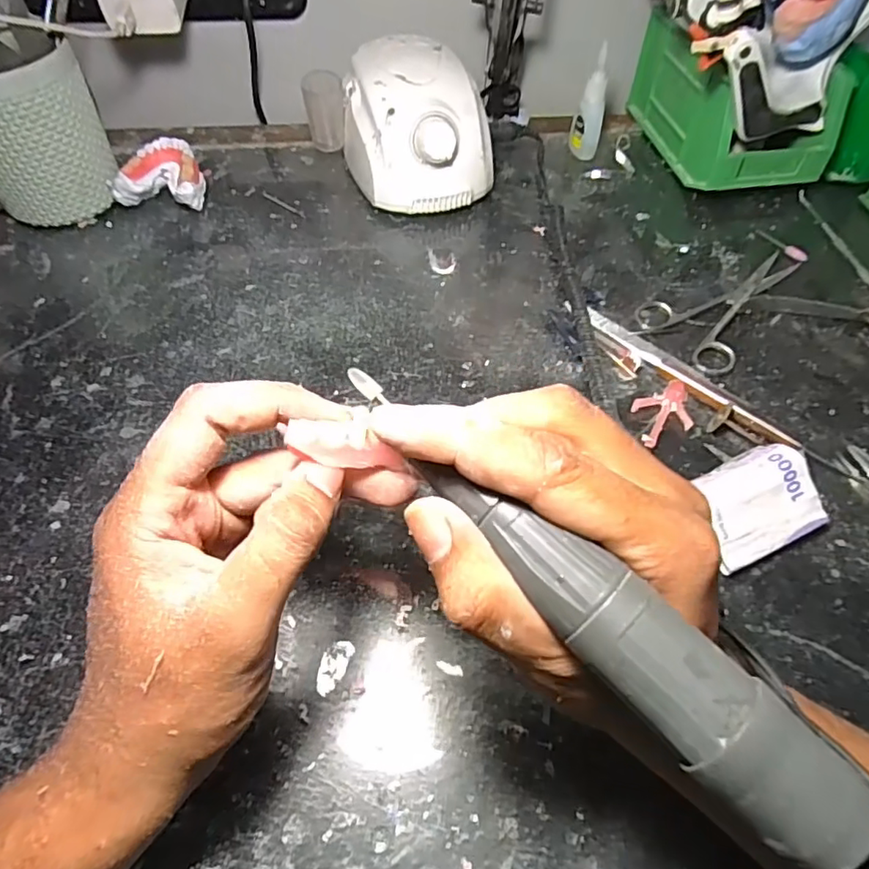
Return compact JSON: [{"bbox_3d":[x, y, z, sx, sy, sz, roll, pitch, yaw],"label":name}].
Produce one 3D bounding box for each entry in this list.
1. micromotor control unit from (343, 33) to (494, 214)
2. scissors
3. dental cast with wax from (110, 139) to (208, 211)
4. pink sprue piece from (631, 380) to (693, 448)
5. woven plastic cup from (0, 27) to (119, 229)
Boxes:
[{"bbox_3d":[-0.018,-0.243,0.462,0.102,0.082,0.132,-16,57,-12],"label":"micromotor control unit"},{"bbox_3d":[0.211,-0.092,0.408,0.135,0.006,0.072,-29,61,-20],"label":"scissors"},{"bbox_3d":[-0.210,-0.200,0.455,0.060,0.034,0.052,2,55,0],"label":"dental cast with wax"},{"bbox_3d":[0.137,-0.013,0.351,0.046,0.009,0.031,-25,60,-18],"label":"pink sprue piece"},{"bbox_3d":[-0.287,-0.215,0.414,0.091,0.112,0.083,-28,60,-19],"label":"woven plastic cup"}]

